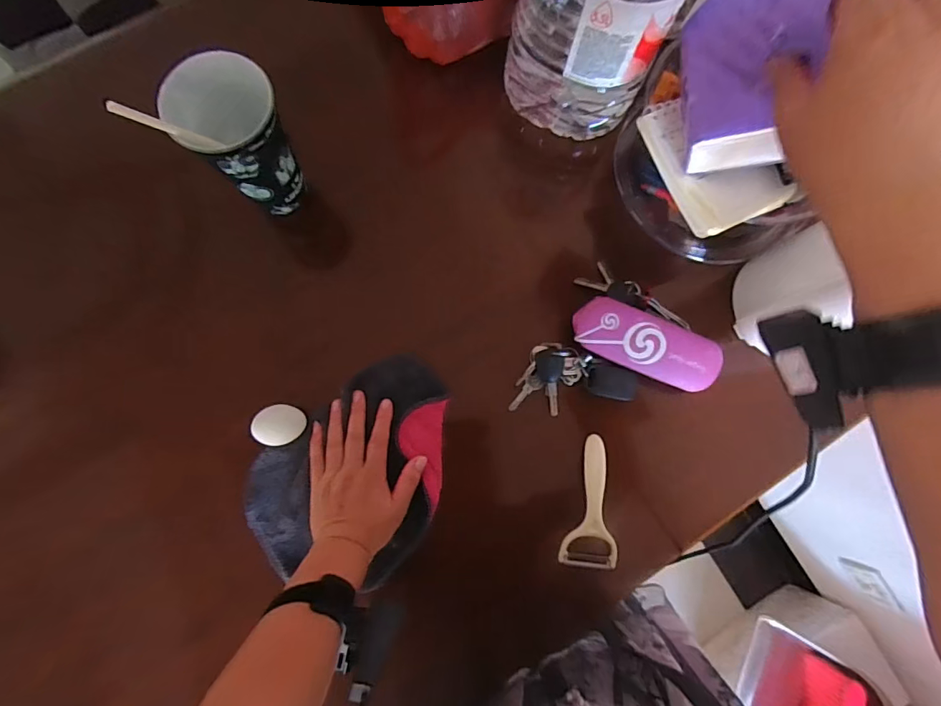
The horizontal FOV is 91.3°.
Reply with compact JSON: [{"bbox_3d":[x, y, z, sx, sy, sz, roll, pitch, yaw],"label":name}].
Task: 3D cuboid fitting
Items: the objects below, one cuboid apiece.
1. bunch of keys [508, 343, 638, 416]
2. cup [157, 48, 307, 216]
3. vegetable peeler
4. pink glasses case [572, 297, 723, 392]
[{"bbox_3d":[0.119,0.032,0.512,0.133,0.019,0.075,8,81,-5],"label":"bunch of keys"},{"bbox_3d":[-0.225,-0.209,0.463,0.086,0.141,0.085,1,82,-6],"label":"cup"},{"bbox_3d":[0.132,0.157,0.488,0.059,0.017,0.134,9,81,-4],"label":"vegetable peeler"},{"bbox_3d":[0.189,-0.008,0.498,0.156,0.046,0.054,27,80,-1],"label":"pink glasses case"}]

